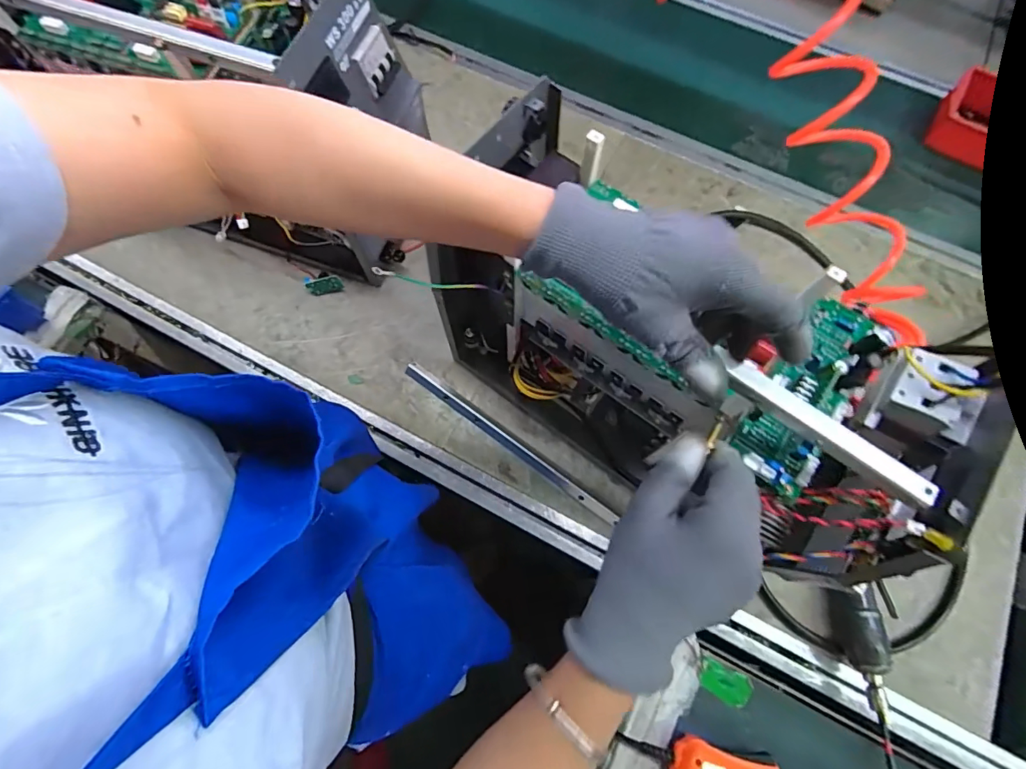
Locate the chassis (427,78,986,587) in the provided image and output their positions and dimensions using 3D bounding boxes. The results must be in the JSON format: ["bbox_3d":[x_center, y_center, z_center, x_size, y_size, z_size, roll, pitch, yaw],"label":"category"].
[{"bbox_3d":[0.144,-0.024,0.490,0.442,0.298,0.190,37,75,12],"label":"chassis"}]

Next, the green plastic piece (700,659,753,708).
[{"bbox_3d":[0.233,0.330,0.509,0.061,0.012,0.034,22,73,6],"label":"green plastic piece"}]

